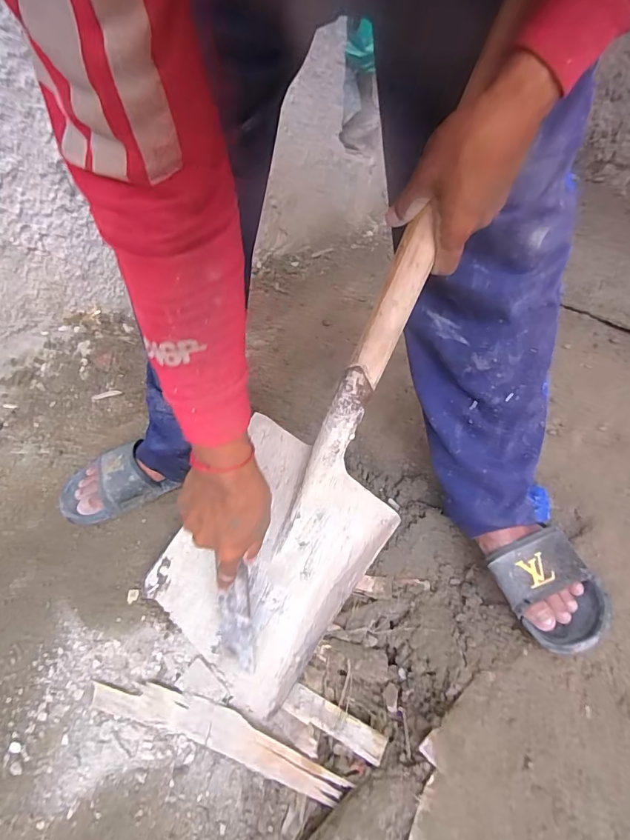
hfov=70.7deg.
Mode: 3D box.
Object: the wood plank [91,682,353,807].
[{"bbox_3d":[-0.115,0.351,0.505,0.301,0.010,0.044,12,45,13],"label":"wood plank"}]

